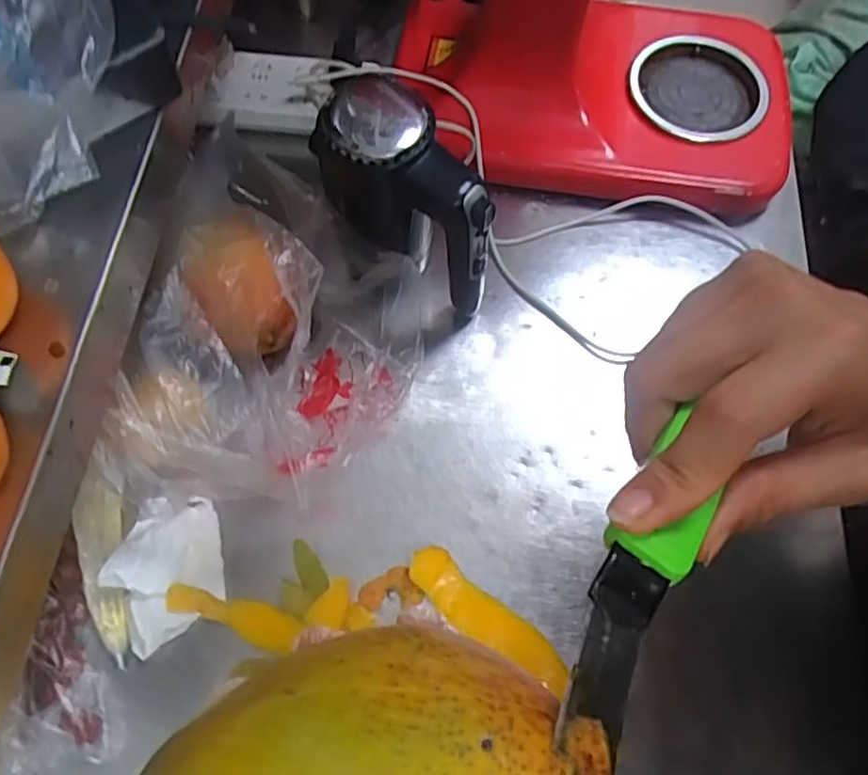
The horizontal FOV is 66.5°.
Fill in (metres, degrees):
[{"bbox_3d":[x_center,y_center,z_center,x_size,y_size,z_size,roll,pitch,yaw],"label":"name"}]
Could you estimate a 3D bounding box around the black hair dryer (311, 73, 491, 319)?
[{"bbox_3d":[-0.029,-0.134,0.515,0.078,0.174,0.145,-32,72,-13],"label":"black hair dryer"}]

